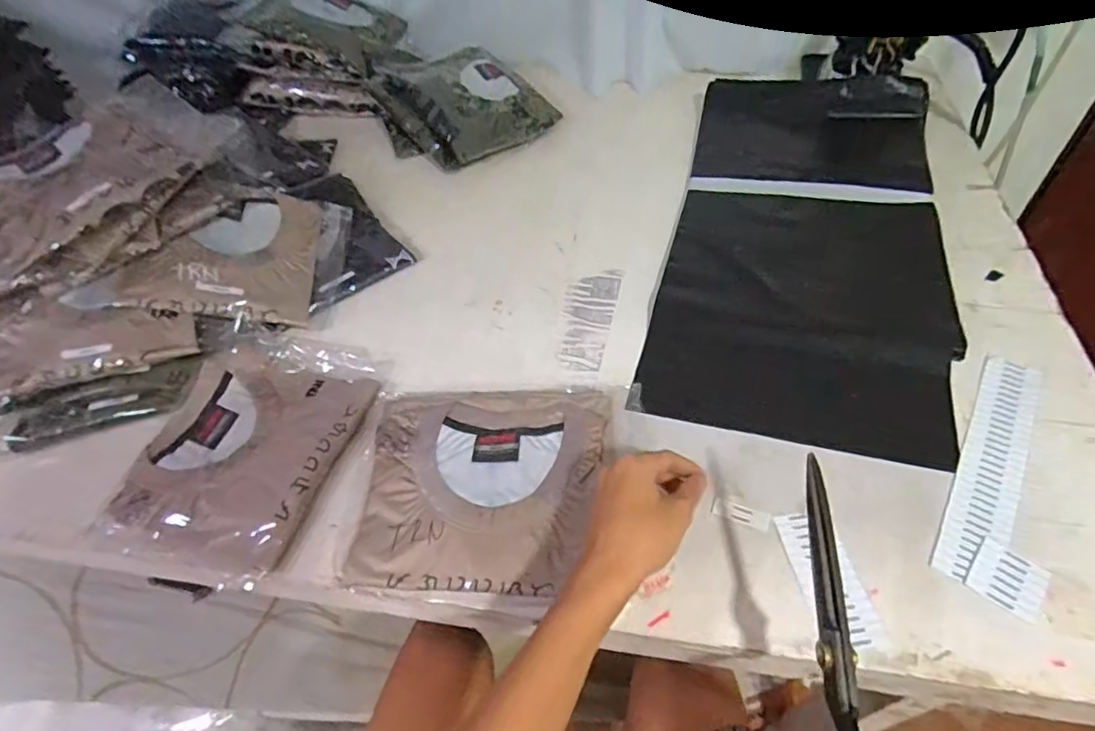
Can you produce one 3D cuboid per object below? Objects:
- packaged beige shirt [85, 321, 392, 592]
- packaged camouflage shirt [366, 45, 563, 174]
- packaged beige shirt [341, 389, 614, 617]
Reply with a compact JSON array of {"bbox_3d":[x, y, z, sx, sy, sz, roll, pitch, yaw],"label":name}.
[{"bbox_3d":[-0.277,0.068,0.548,0.184,0.025,0.244,10,53,14],"label":"packaged beige shirt"},{"bbox_3d":[-0.123,-0.389,0.865,0.187,0.071,0.223,-38,57,-22],"label":"packaged camouflage shirt"},{"bbox_3d":[-0.058,0.100,0.499,0.203,0.026,0.198,4,52,10],"label":"packaged beige shirt"}]

